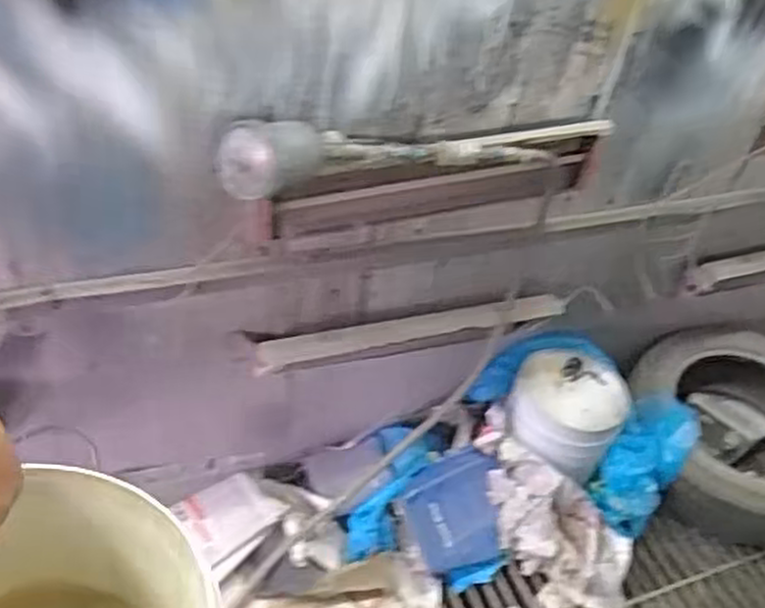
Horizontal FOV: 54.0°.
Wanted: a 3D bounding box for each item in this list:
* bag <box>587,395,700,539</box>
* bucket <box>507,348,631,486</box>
[{"bbox_3d":[0.604,0.366,1.738,0.152,0.072,0.343,29,66,23],"label":"bag"},{"bbox_3d":[0.417,0.256,1.723,0.242,0.179,0.263,7,41,-6],"label":"bucket"}]

